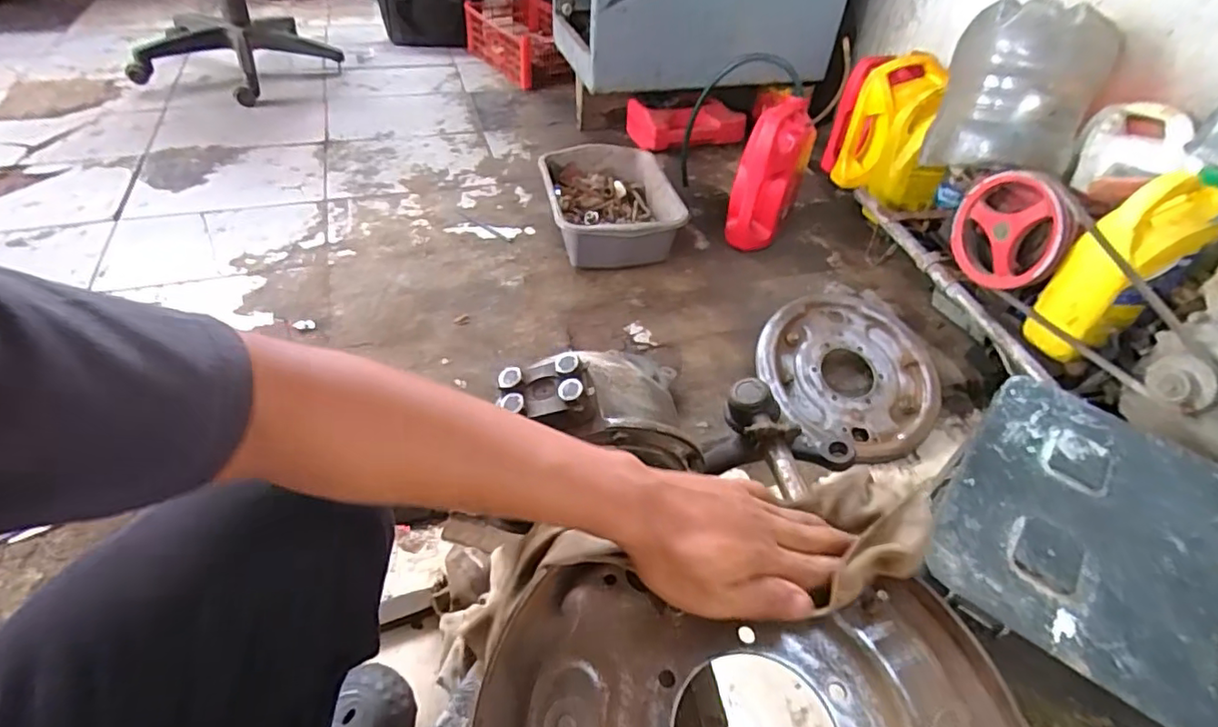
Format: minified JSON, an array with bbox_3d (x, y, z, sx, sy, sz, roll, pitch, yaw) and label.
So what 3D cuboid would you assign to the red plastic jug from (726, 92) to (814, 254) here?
[{"bbox_3d":[0.338,-0.399,1.267,0.119,0.288,0.172,25,47,19],"label":"red plastic jug"}]

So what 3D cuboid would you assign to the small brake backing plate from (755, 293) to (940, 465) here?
[{"bbox_3d":[0.386,0.017,0.984,0.279,0.035,0.288,1,67,-1],"label":"small brake backing plate"}]

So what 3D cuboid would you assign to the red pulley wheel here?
[{"bbox_3d":[0.647,-0.207,0.991,0.038,0.202,0.177,-10,46,-15],"label":"red pulley wheel"}]

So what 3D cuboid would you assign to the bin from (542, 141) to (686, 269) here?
[{"bbox_3d":[-0.002,-0.338,1.295,0.272,0.120,0.308,-4,44,-9],"label":"bin"}]

